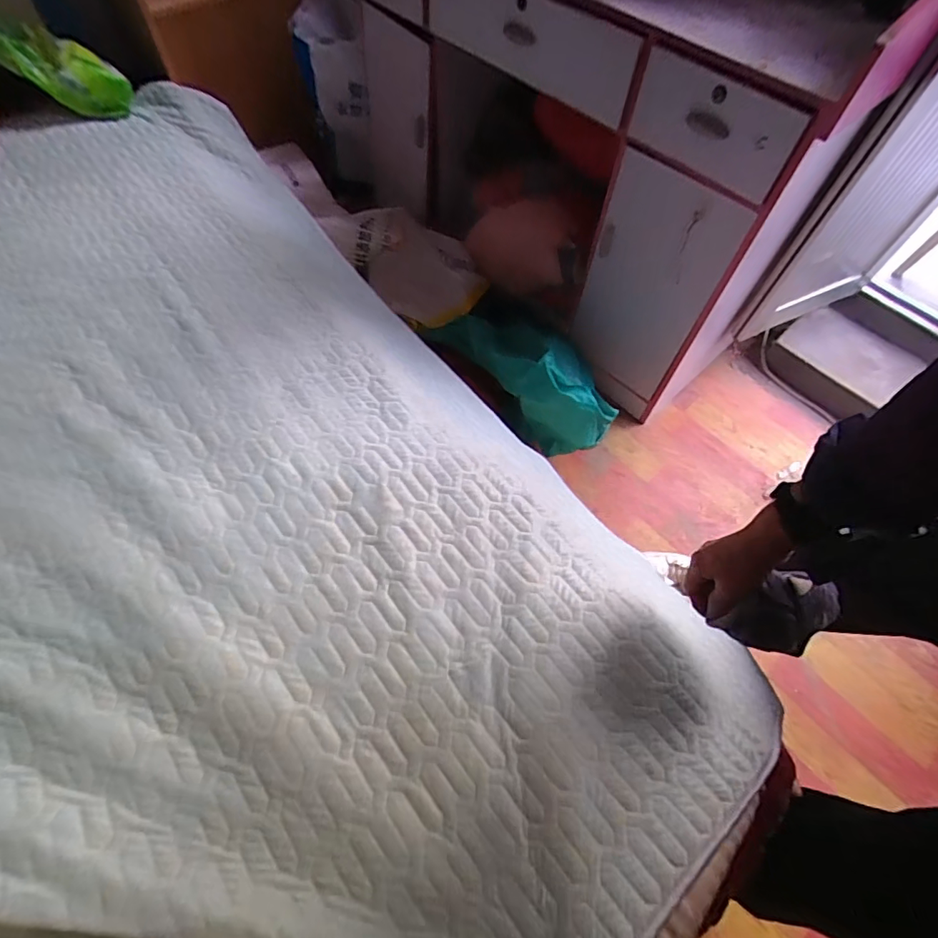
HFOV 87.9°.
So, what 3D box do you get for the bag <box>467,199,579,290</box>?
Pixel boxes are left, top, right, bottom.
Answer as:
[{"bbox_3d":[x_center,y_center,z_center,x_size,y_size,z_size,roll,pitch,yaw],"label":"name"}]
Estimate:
[{"bbox_3d":[0.137,-0.622,1.392,0.278,0.282,0.071,3,62,-1],"label":"bag"}]

